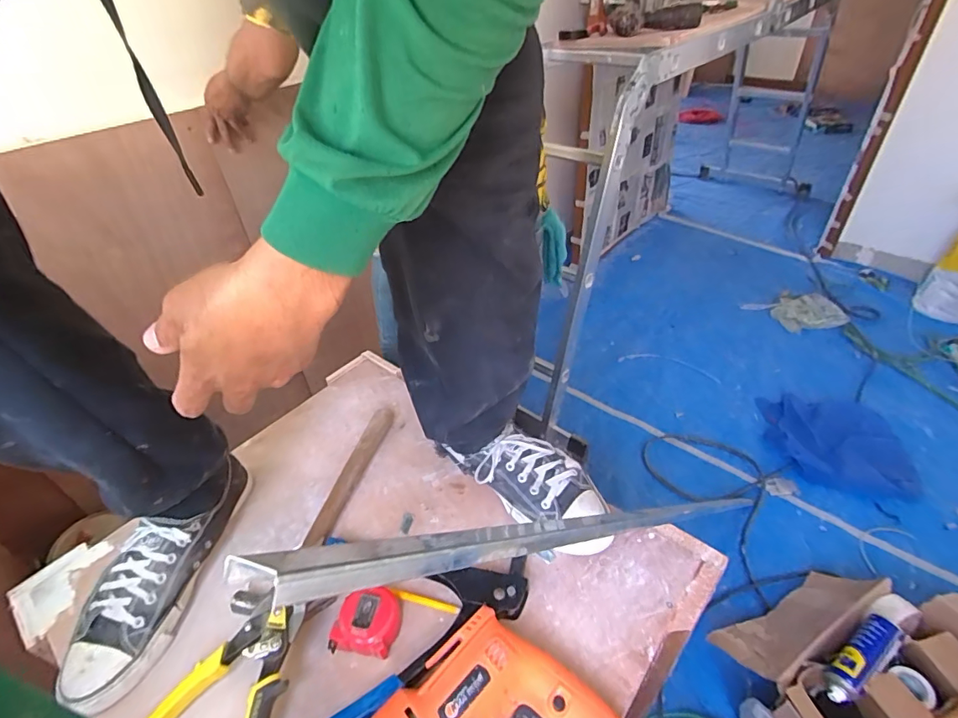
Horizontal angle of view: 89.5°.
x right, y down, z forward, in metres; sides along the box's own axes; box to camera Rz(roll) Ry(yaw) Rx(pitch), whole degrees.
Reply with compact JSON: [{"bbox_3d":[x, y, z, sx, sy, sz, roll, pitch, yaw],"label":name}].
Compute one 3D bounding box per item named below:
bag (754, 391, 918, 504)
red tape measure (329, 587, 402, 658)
[{"bbox_3d":[0.976,0.210,1.319,0.316,0.084,0.348,1,42,10],"label":"bag"},{"bbox_3d":[-0.116,0.279,0.509,0.067,0.043,0.058,5,43,14],"label":"red tape measure"}]

